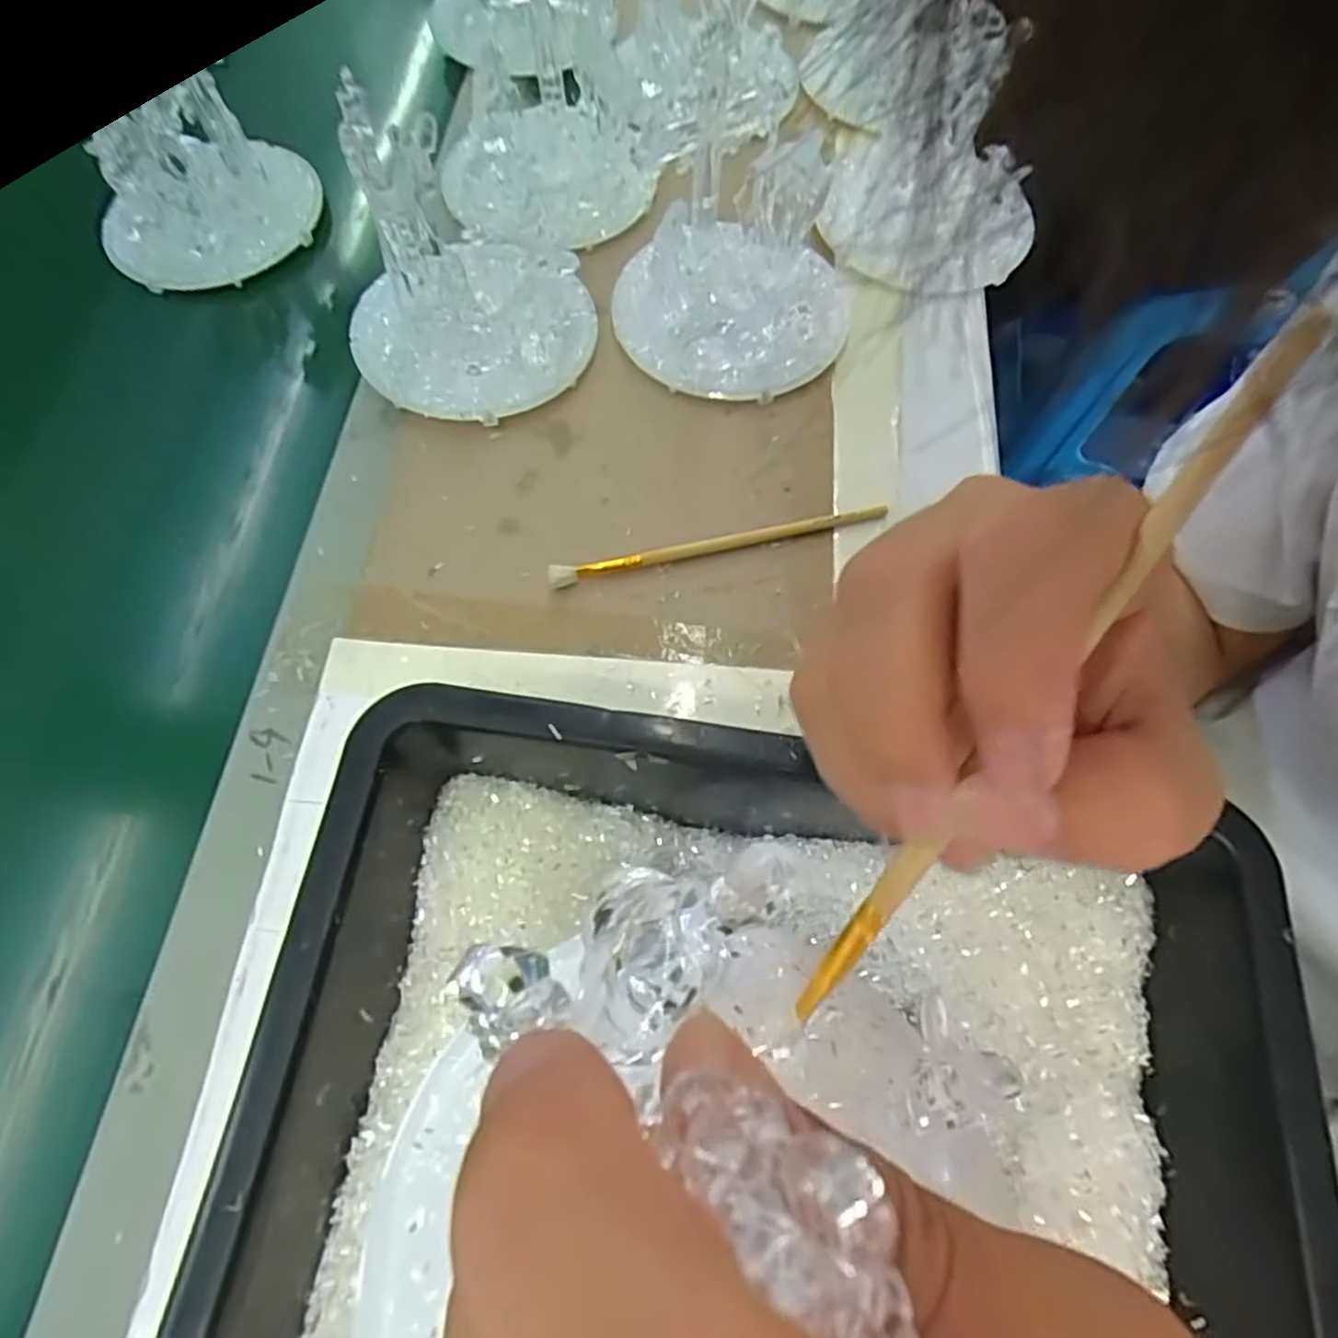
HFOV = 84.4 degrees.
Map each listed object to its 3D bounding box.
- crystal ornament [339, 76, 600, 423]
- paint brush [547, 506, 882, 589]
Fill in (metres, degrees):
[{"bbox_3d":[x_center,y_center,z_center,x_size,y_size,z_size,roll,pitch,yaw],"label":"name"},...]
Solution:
[{"bbox_3d":[-0.109,-0.214,0.364,0.129,0.121,0.132,-26,68,-11],"label":"crystal ornament"},{"bbox_3d":[0.025,-0.060,0.353,0.163,0.011,0.007,-13,66,-5],"label":"paint brush"}]

